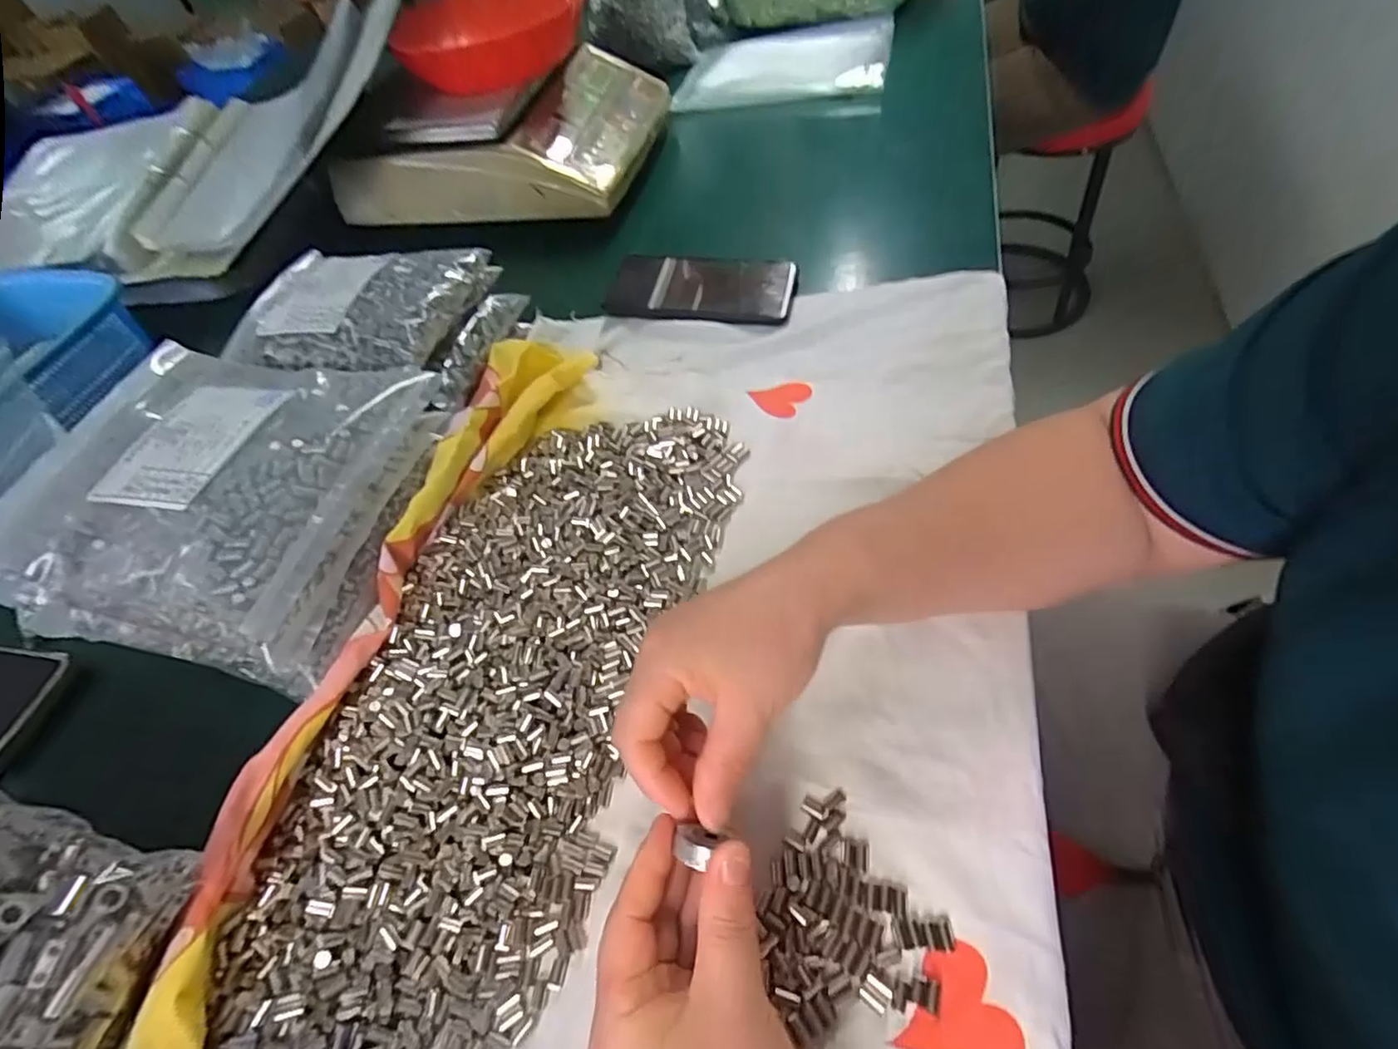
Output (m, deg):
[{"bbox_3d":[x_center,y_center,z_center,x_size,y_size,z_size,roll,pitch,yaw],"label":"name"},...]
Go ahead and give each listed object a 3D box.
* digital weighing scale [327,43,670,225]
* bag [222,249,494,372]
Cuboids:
[{"bbox_3d":[-0.223,-0.469,0.722,0.315,0.091,0.315,3,56,12],"label":"digital weighing scale"},{"bbox_3d":[-0.259,-0.162,0.470,0.174,0.041,0.139,2,57,7],"label":"bag"}]

